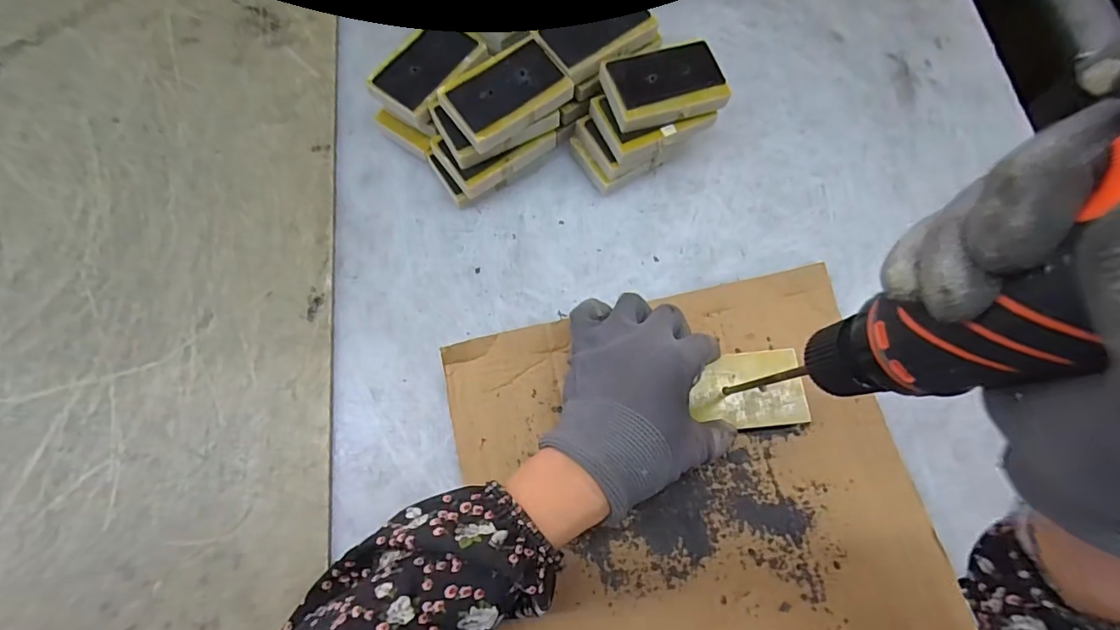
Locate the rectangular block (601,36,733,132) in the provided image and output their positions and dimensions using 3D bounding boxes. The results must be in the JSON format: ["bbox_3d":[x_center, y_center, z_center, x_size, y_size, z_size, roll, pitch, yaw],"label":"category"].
[{"bbox_3d":[0.074,-0.163,0.360,0.079,0.019,0.050,-17,74,-8],"label":"rectangular block"}]

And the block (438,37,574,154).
[{"bbox_3d":[-0.036,-0.153,0.352,0.081,0.017,0.049,-33,76,-12],"label":"block"}]

